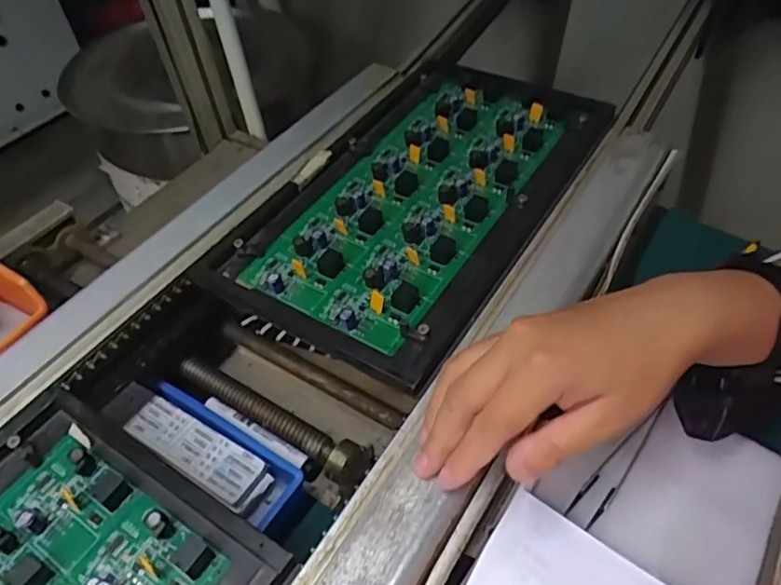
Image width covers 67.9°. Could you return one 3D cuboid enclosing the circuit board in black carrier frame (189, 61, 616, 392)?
[{"bbox_3d":[0.030,-0.095,0.468,0.198,0.027,0.348,23,53,25],"label":"circuit board in black carrier frame"}]

